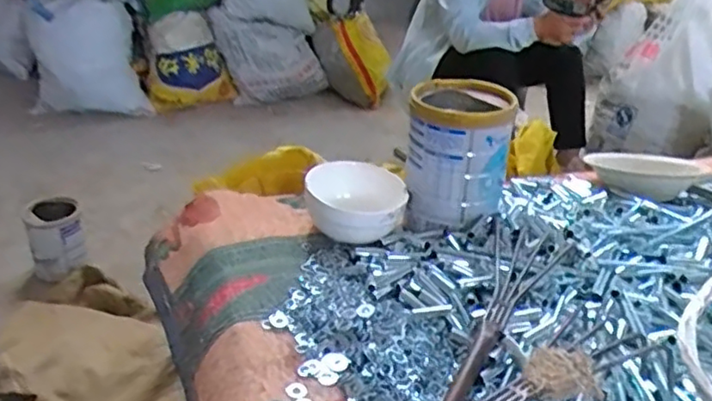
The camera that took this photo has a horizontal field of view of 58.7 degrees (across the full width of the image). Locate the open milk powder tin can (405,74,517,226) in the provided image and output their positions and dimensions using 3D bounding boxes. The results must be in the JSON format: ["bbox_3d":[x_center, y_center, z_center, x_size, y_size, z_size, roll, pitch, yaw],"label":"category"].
[{"bbox_3d":[0.128,-0.063,0.813,0.117,0.155,0.132,5,29,2],"label":"open milk powder tin can"}]

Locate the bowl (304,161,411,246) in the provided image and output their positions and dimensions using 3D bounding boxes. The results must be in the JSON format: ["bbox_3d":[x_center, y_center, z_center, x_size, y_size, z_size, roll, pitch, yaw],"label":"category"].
[{"bbox_3d":[0.001,0.003,0.819,0.123,0.068,0.122,3,29,-2],"label":"bowl"}]

